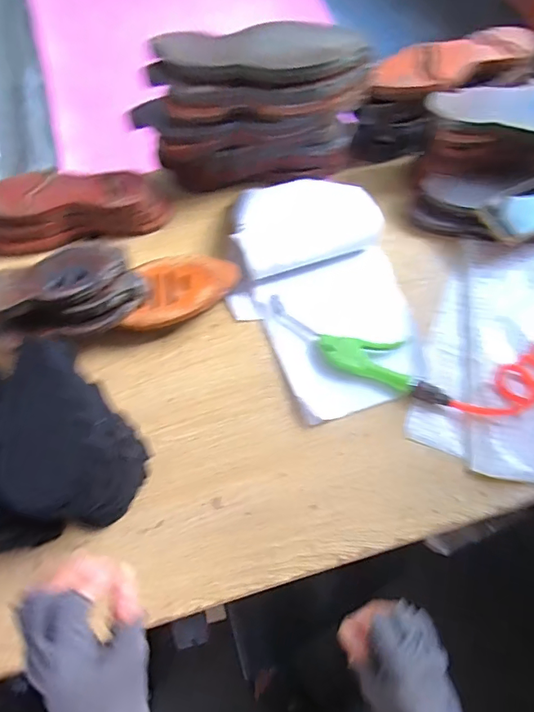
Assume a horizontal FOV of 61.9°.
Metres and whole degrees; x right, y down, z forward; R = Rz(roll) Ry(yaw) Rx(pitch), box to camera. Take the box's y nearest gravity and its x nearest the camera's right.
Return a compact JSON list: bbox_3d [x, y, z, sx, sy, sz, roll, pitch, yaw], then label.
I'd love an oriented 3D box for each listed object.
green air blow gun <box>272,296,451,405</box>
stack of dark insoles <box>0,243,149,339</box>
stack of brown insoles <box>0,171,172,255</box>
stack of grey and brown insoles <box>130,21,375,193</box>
[{"bbox_3d":[0.115,-0.010,0.589,0.257,0.020,0.070,21,68,12],"label":"green air blow gun"},{"bbox_3d":[-0.259,-0.075,0.566,0.198,0.068,0.098,-27,66,-10],"label":"stack of dark insoles"},{"bbox_3d":[-0.315,-0.226,0.702,0.312,0.071,0.110,-1,65,3],"label":"stack of brown insoles"},{"bbox_3d":[-0.017,-0.353,0.665,0.315,0.205,0.092,-2,65,2],"label":"stack of grey and brown insoles"}]

